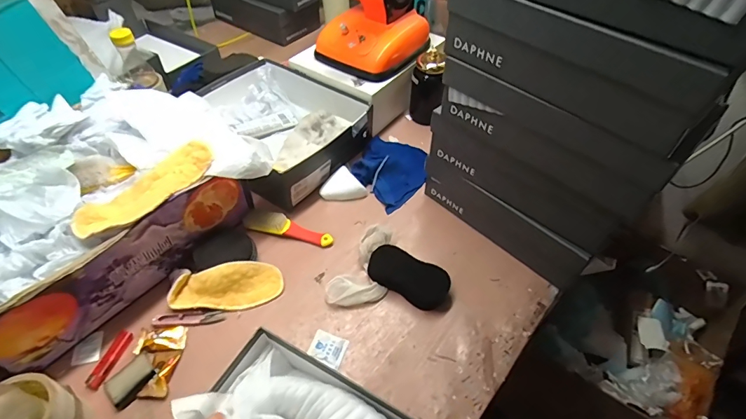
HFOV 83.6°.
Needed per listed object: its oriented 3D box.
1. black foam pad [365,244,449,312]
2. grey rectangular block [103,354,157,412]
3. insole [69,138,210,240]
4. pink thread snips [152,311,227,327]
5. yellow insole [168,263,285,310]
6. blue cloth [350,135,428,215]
[{"bbox_3d":[0.055,0.104,0.653,0.127,0.031,0.059,26,53,20],"label":"black foam pad"},{"bbox_3d":[-0.318,0.222,0.547,0.049,0.010,0.059,37,58,27],"label":"grey rectangular block"},{"bbox_3d":[-0.309,-0.027,0.578,0.064,0.016,0.195,40,62,17],"label":"insole"},{"bbox_3d":[-0.270,0.161,0.613,0.100,0.010,0.020,-4,49,-5],"label":"pink thread snips"},{"bbox_3d":[-0.221,0.117,0.635,0.161,0.025,0.067,-4,85,-14],"label":"yellow insole"},{"bbox_3d":[0.034,-0.086,0.820,0.147,0.040,0.150,36,57,26],"label":"blue cloth"}]

